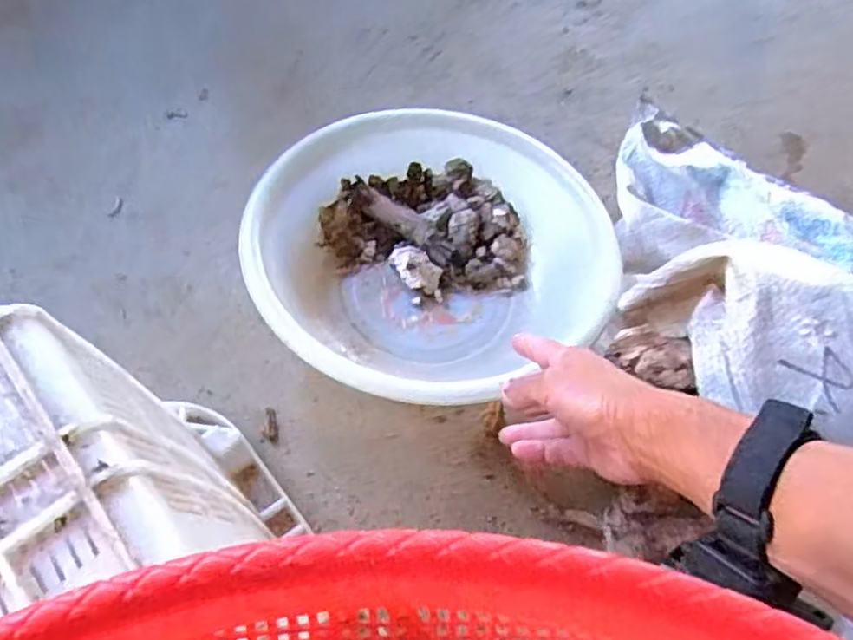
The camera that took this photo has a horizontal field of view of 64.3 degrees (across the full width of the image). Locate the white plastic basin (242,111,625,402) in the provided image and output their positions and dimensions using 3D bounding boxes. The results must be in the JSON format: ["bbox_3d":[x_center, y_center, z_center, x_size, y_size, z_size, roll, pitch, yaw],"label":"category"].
[{"bbox_3d":[-0.001,-0.059,0.610,0.291,0.103,0.285,1,61,-2],"label":"white plastic basin"}]

